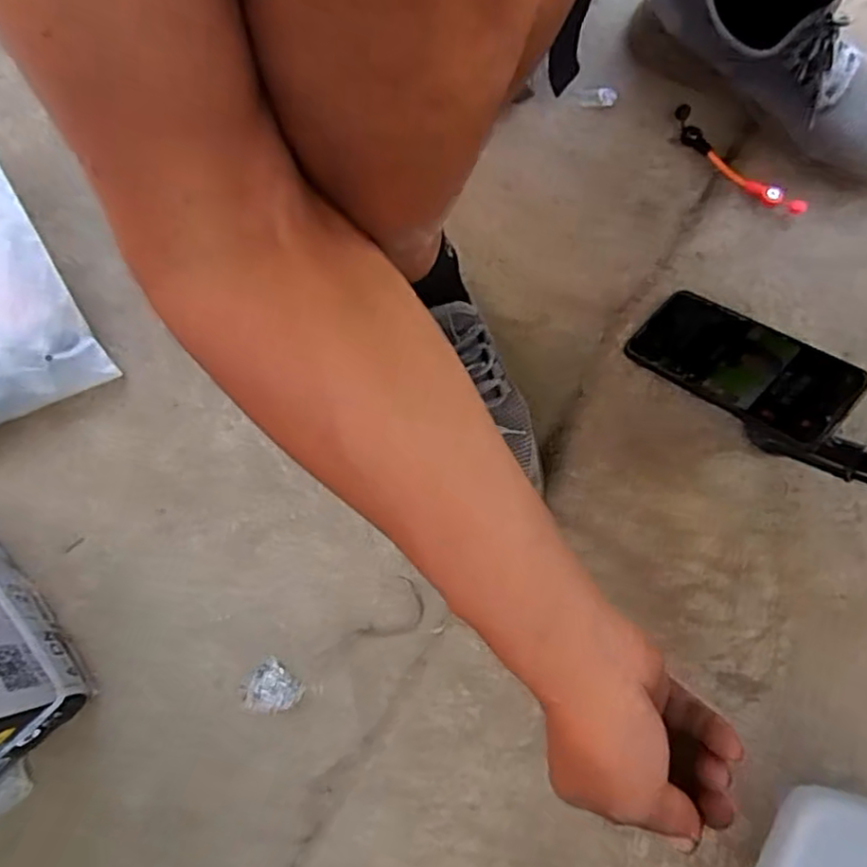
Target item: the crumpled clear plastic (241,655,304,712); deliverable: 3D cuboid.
[{"bbox_3d":[-0.121,0.190,0.493,0.039,0.009,0.036,40,80,10],"label":"crumpled clear plastic"}]

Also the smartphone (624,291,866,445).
[{"bbox_3d":[0.228,-0.055,0.500,0.073,0.012,0.160,-46,54,-9],"label":"smartphone"}]

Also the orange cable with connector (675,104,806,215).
[{"bbox_3d":[0.263,-0.236,0.586,0.025,0.017,0.139,-43,79,-9],"label":"orange cable with connector"}]

